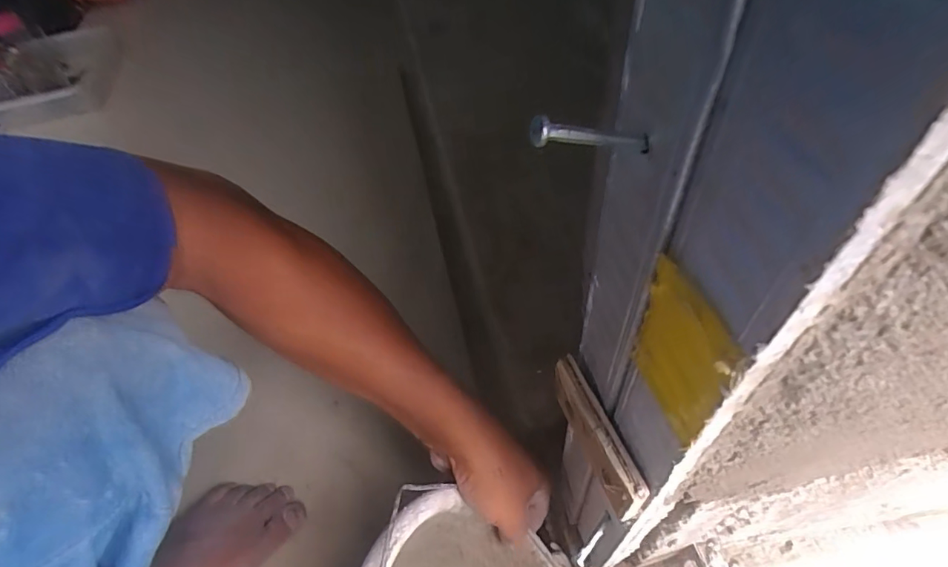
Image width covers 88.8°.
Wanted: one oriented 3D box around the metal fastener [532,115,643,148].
[{"bbox_3d":[0.027,-0.035,0.116,0.032,0.007,0.004,-2,49,-24],"label":"metal fastener"}]

